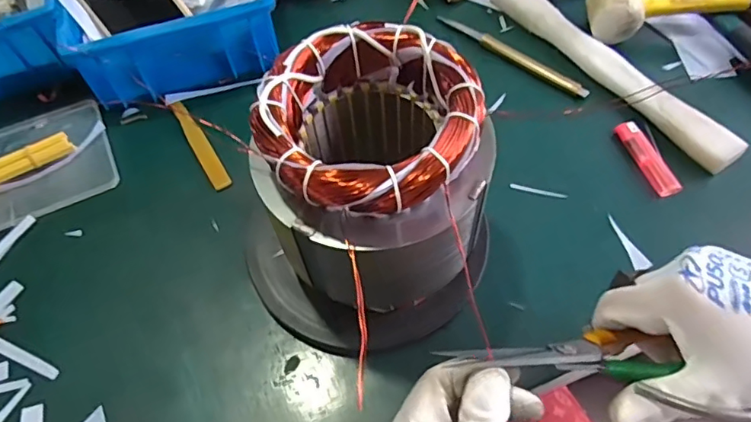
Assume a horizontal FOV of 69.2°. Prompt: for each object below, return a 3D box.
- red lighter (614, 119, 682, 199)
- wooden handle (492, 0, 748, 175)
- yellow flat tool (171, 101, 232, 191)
[{"bbox_3d":[0.240,-0.047,0.482,0.019,0.011,0.078,-18,59,-8],"label":"red lighter"},{"bbox_3d":[0.225,-0.147,0.534,0.036,0.021,0.295,-31,62,-15],"label":"wooden handle"},{"bbox_3d":[-0.169,-0.067,0.519,0.017,0.004,0.129,-28,62,-14],"label":"yellow flat tool"}]

